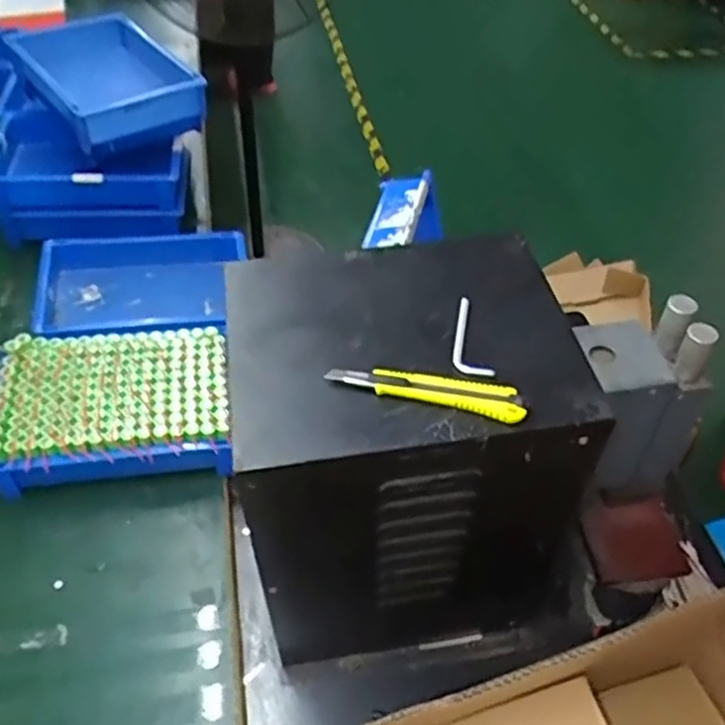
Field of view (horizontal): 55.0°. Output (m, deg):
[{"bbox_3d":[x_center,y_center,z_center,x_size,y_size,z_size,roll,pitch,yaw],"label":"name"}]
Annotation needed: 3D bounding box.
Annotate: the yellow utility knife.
[{"bbox_3d":[0.047,0.019,0.507,0.141,0.013,0.022,10,48,6],"label":"yellow utility knife"}]

